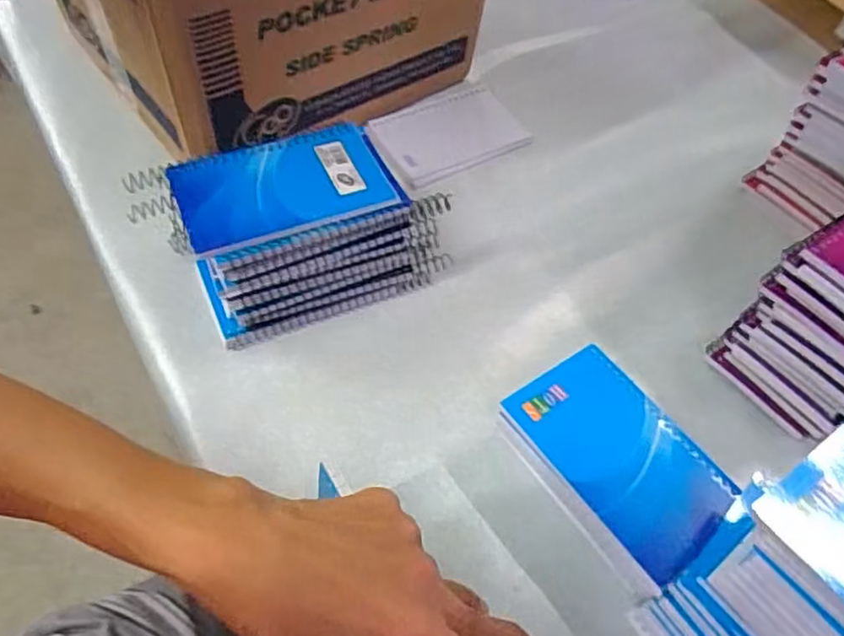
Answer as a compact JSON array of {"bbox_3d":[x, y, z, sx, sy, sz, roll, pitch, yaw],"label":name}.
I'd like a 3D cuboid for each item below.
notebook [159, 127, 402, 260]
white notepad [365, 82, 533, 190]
[{"bbox_3d":[-0.090,-0.083,0.427,0.127,0.014,0.079,-19,58,-18],"label":"notebook"},{"bbox_3d":[0.027,-0.172,0.606,0.142,0.007,0.099,-28,60,-24],"label":"white notepad"}]

